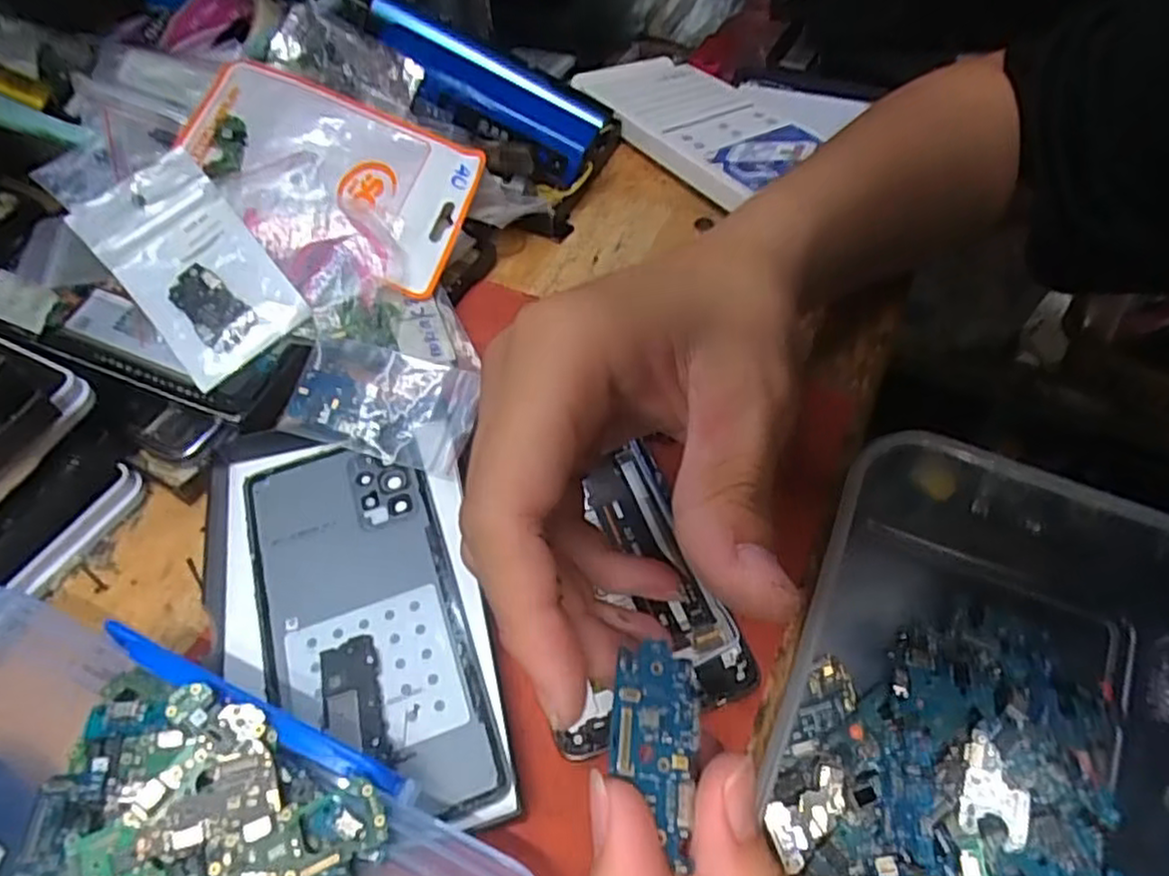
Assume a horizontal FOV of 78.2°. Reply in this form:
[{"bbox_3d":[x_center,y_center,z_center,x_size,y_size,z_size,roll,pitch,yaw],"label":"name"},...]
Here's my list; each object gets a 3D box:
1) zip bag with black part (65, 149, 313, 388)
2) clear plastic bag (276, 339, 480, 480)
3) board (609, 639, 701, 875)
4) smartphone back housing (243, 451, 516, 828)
[{"bbox_3d":[-0.173,-0.075,0.316,0.057,0.015,0.093,-37,91,-7],"label":"zip bag with black part"},{"bbox_3d":[-0.088,-0.015,0.319,0.078,0.012,0.048,14,72,3],"label":"clear plastic bag"},{"bbox_3d":[0.016,0.066,0.154,0.020,0.005,0.042,-3,59,-2],"label":"board"},{"bbox_3d":[-0.084,0.066,0.277,0.075,0.007,0.158,-17,57,-12],"label":"smartphone back housing"}]

